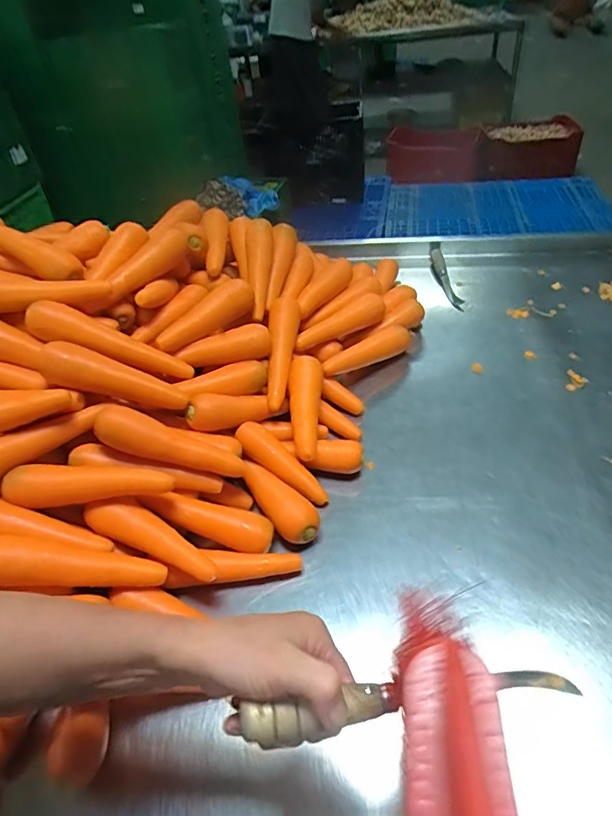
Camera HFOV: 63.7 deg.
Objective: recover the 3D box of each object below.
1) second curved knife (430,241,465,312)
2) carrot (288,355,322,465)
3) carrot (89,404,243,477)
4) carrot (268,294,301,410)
[{"bbox_3d":[0.298,-0.289,1.059,0.028,0.024,0.290,-2,42,3],"label":"second curved knife"},{"bbox_3d":[-0.003,-0.005,0.700,0.048,0.039,0.179,-2,43,7],"label":"carrot"},{"bbox_3d":[-0.161,0.045,0.600,0.178,0.038,0.041,21,40,-14],"label":"carrot"},{"bbox_3d":[-0.040,-0.088,0.752,0.048,0.051,0.204,2,67,7],"label":"carrot"}]

